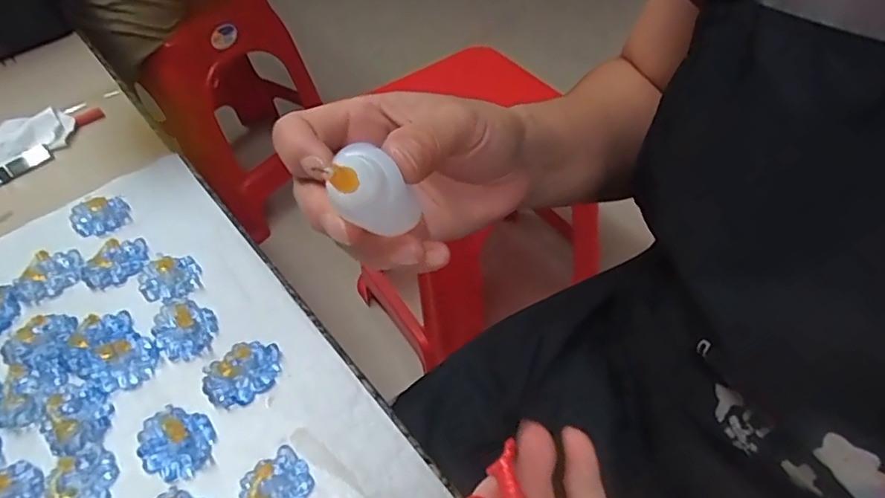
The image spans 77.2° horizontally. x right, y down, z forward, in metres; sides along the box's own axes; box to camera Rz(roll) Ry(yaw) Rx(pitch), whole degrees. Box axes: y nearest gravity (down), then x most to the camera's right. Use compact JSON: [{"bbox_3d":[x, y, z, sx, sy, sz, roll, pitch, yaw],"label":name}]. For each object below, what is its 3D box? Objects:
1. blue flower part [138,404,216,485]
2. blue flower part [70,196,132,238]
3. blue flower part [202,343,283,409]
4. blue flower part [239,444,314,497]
[{"bbox_3d":[-0.124,0.090,0.258,0.037,0.005,0.030,16,56,19],"label":"blue flower part"},{"bbox_3d":[-0.227,-0.022,0.367,0.033,0.011,0.031,-4,52,5],"label":"blue flower part"},{"bbox_3d":[-0.101,0.060,0.277,0.037,0.008,0.030,-36,56,-19],"label":"blue flower part"},{"bbox_3d":[-0.073,0.104,0.237,0.033,0.011,0.032,-4,52,5],"label":"blue flower part"}]

